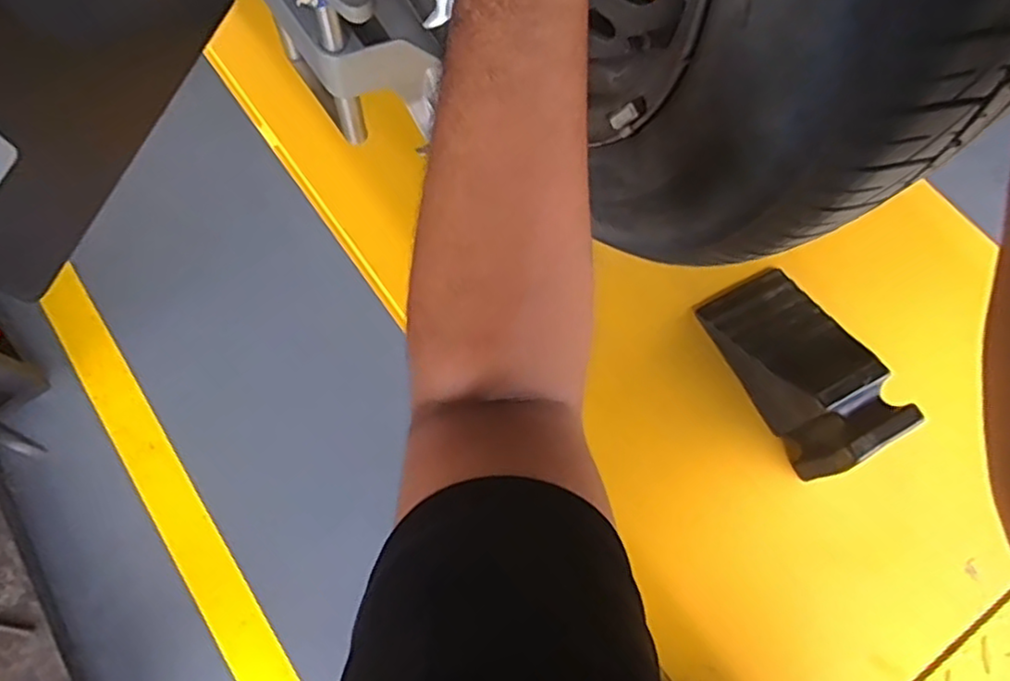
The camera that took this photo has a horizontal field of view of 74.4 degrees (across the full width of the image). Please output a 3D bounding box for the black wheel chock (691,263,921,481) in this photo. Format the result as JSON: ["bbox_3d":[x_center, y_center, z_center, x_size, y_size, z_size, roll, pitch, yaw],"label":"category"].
[{"bbox_3d":[0.248,0.016,0.553,0.090,0.062,0.172,-24,72,-8],"label":"black wheel chock"}]

